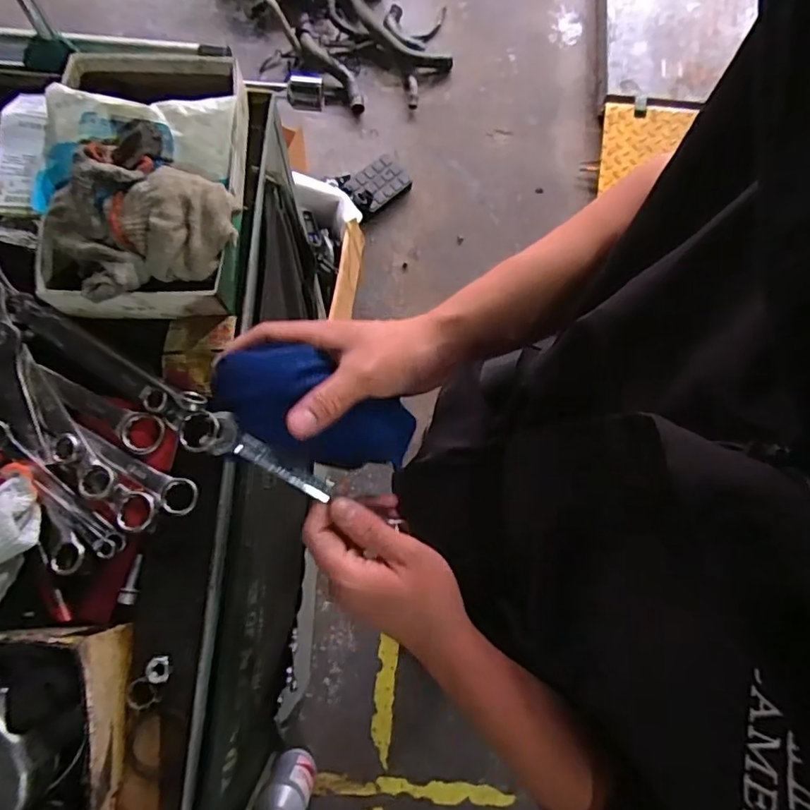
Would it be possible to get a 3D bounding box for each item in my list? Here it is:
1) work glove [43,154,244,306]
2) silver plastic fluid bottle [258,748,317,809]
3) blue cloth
[{"bbox_3d":[-0.201,-0.142,0.424,0.138,0.045,0.097,-17,78,-5],"label":"work glove"},{"bbox_3d":[-0.236,0.784,1.122,0.092,0.224,0.087,15,77,2],"label":"silver plastic fluid bottle"},{"bbox_3d":[-0.061,0.003,0.378,0.135,0.025,0.070,23,77,-16],"label":"blue cloth"}]

